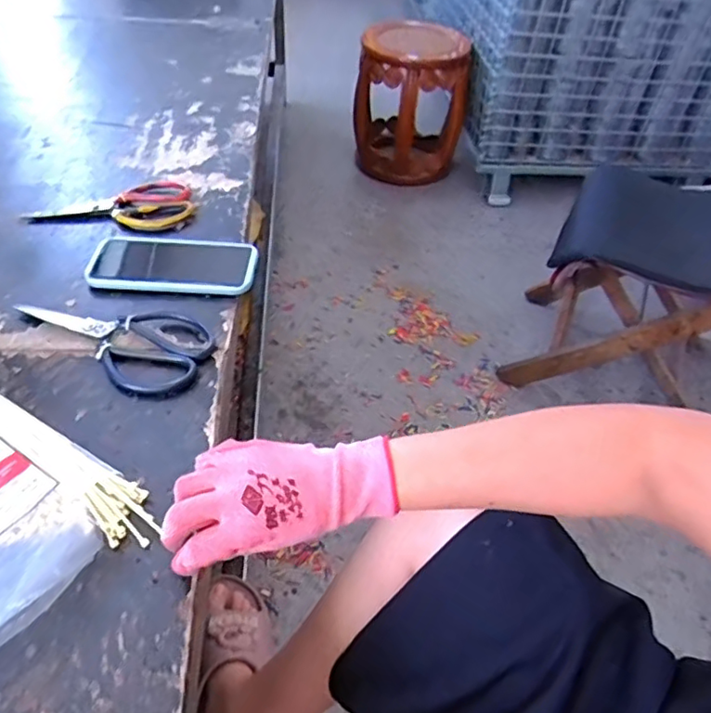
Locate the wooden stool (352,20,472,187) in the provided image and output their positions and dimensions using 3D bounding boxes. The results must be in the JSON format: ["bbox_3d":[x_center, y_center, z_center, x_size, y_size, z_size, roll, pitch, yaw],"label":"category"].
[{"bbox_3d":[0.161,-0.769,1.822,0.327,0.390,0.312,6,46,1],"label":"wooden stool"}]

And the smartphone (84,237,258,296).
[{"bbox_3d":[-0.196,-0.099,0.637,0.172,0.017,0.078,4,46,-1],"label":"smartphone"}]

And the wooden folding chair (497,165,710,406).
[{"bbox_3d":[0.673,-0.176,1.124,0.572,0.587,0.348,13,47,7],"label":"wooden folding chair"}]

